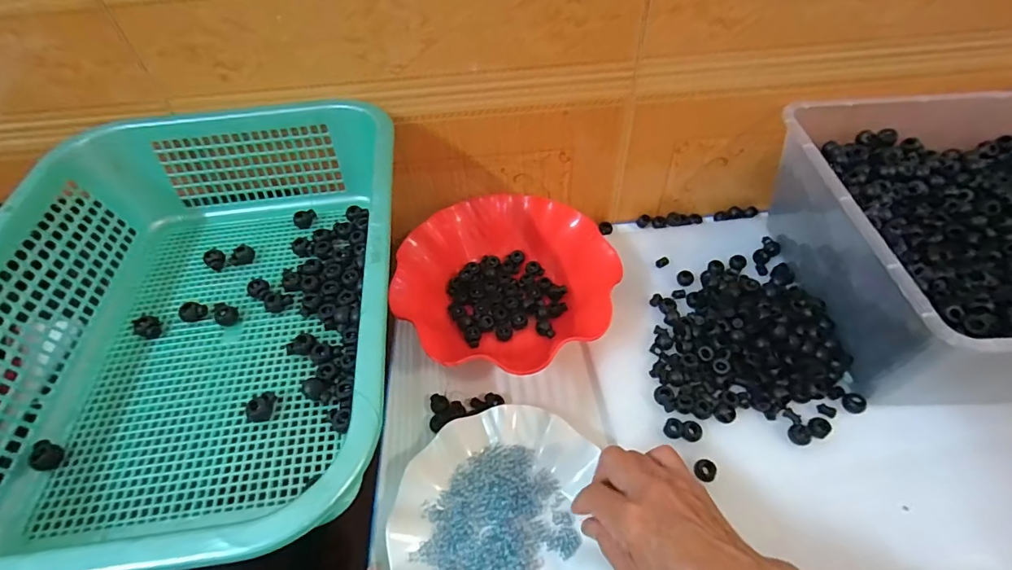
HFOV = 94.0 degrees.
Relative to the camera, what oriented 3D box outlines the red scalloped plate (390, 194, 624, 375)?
[{"bbox_3d":[-0.002,-0.008,0.516,0.222,0.062,0.191,-9,51,-4],"label":"red scalloped plate"}]

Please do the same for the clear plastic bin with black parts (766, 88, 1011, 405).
[{"bbox_3d":[0.454,-0.036,0.448,0.332,0.140,0.299,-1,51,2],"label":"clear plastic bin with black parts"}]

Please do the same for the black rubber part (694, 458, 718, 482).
[{"bbox_3d":[0.166,0.156,0.395,0.016,0.012,0.017,-1,51,2],"label":"black rubber part"}]

